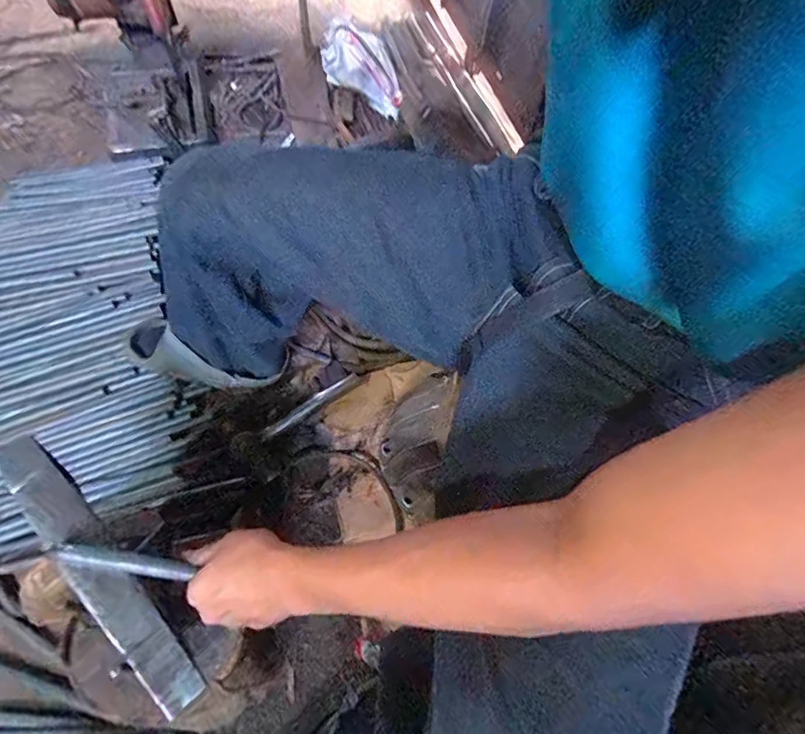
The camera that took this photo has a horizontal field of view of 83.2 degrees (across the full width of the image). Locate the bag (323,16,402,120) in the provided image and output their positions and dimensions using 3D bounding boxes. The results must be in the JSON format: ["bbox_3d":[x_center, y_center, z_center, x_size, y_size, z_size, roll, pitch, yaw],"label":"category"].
[{"bbox_3d":[-0.127,-0.914,1.396,0.310,0.141,0.192,26,60,8],"label":"bag"}]

